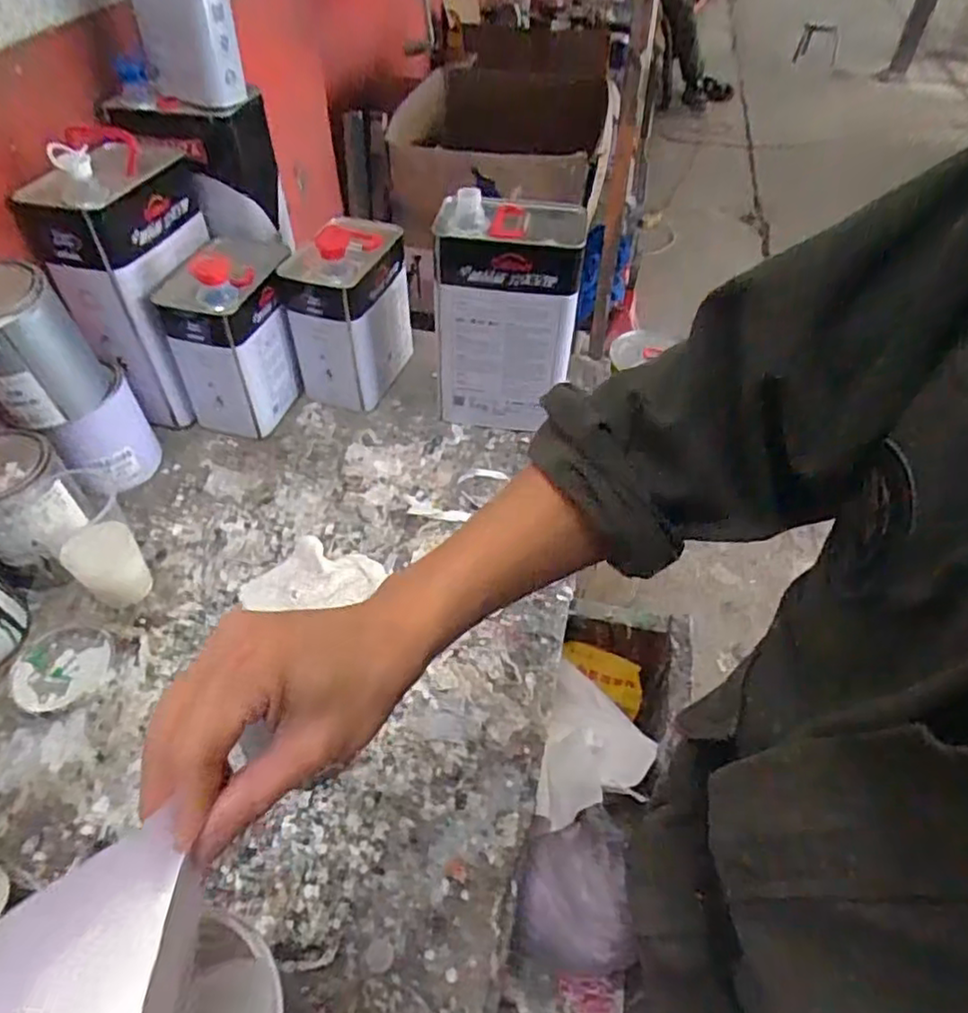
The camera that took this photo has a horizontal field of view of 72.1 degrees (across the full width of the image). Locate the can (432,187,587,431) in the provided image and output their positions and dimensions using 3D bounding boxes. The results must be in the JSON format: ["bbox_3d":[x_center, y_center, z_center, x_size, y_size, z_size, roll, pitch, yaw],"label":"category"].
[{"bbox_3d":[0.028,-0.242,0.835,0.161,0.270,0.129,3,47,1],"label":"can"}]

